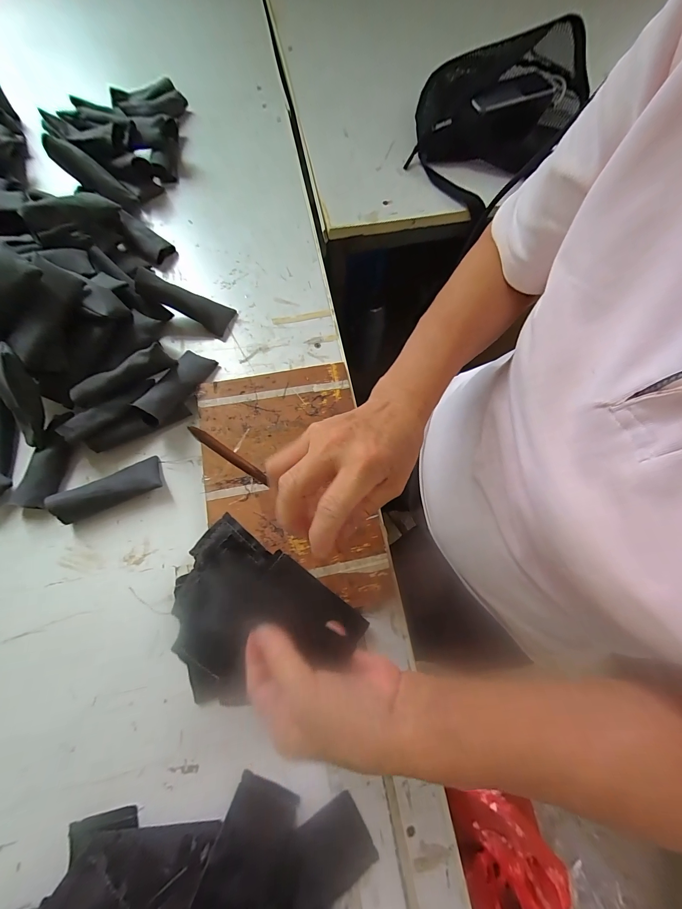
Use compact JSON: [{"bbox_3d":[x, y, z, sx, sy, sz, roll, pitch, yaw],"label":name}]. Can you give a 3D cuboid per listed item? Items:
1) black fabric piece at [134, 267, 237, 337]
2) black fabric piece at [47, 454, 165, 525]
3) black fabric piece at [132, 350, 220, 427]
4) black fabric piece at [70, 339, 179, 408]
[{"bbox_3d":[-0.185,-0.185,0.394,0.106,0.012,0.039,23,91,-31],"label":"black fabric piece"},{"bbox_3d":[-0.246,0.035,0.345,0.103,0.027,0.039,-22,77,-7],"label":"black fabric piece"},{"bbox_3d":[-0.184,-0.077,0.366,0.036,0.021,0.113,17,49,3],"label":"black fabric piece"},{"bbox_3d":[-0.231,-0.083,0.342,0.102,0.017,0.025,-28,77,-9],"label":"black fabric piece"}]

